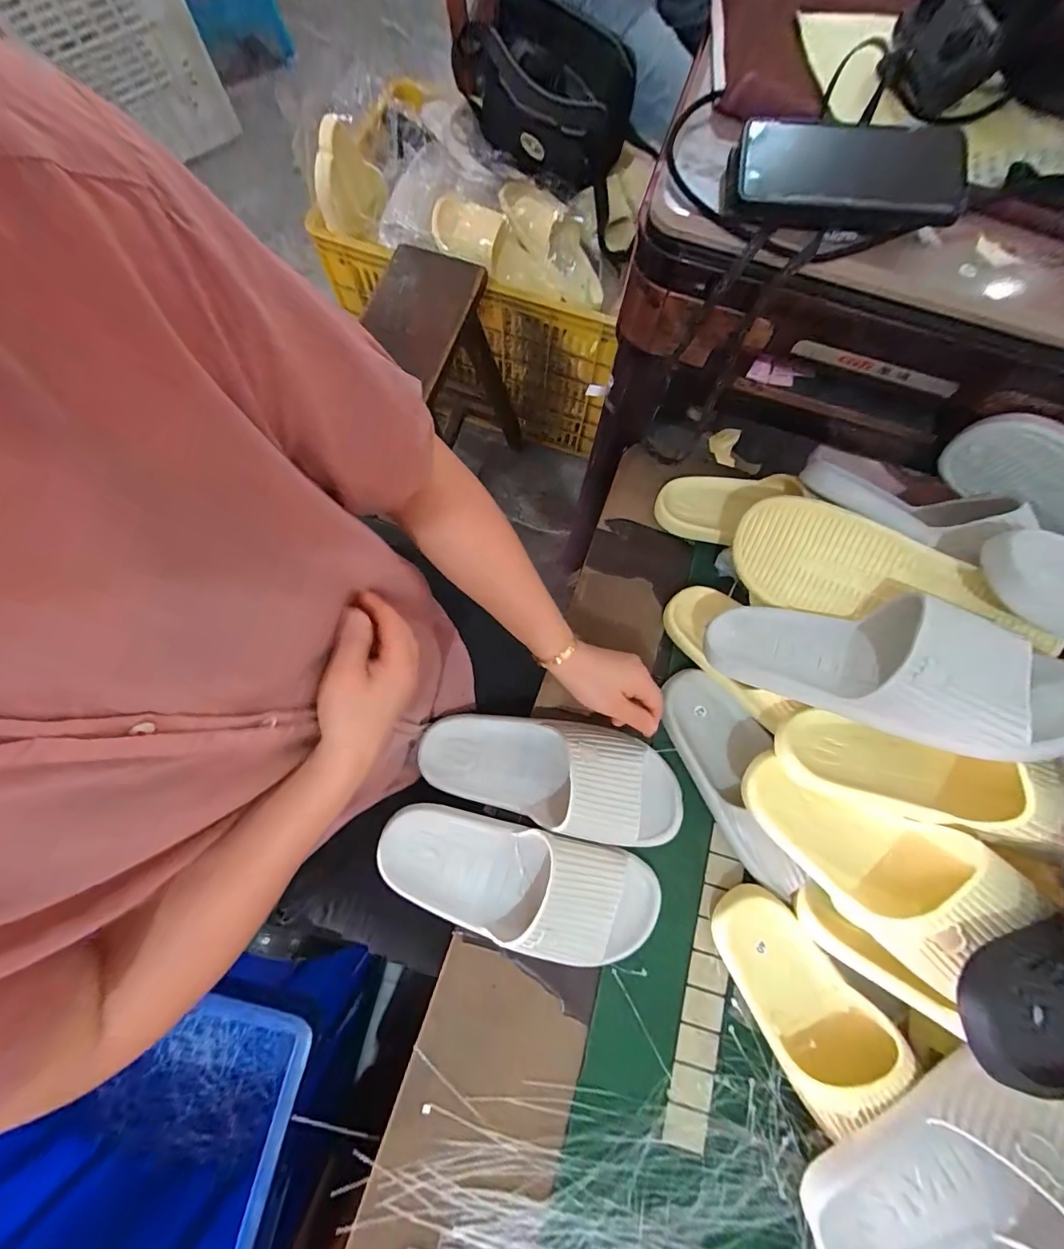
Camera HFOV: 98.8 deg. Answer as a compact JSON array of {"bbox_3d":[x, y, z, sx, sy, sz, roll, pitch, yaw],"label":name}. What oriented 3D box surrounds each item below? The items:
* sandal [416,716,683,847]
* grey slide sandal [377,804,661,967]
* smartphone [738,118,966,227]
[{"bbox_3d":[0.018,0.147,0.461,0.265,0.057,0.101,13,76,2],"label":"sandal"},{"bbox_3d":[-0.010,0.241,0.427,0.263,0.075,0.098,16,76,2],"label":"grey slide sandal"},{"bbox_3d":[0.233,-0.335,0.335,0.151,0.014,0.078,4,80,3],"label":"smartphone"}]

